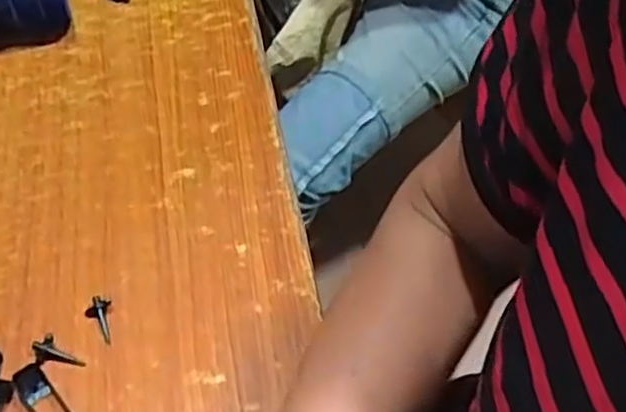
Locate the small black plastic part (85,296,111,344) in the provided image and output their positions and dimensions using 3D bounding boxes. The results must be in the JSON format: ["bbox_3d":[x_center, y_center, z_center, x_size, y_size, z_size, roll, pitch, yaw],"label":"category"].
[{"bbox_3d":[-0.127,0.067,0.439,0.015,0.008,0.031,-16,68,-14],"label":"small black plastic part"}]

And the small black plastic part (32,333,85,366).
[{"bbox_3d":[-0.148,0.087,0.423,0.030,0.009,0.015,26,55,19],"label":"small black plastic part"}]

